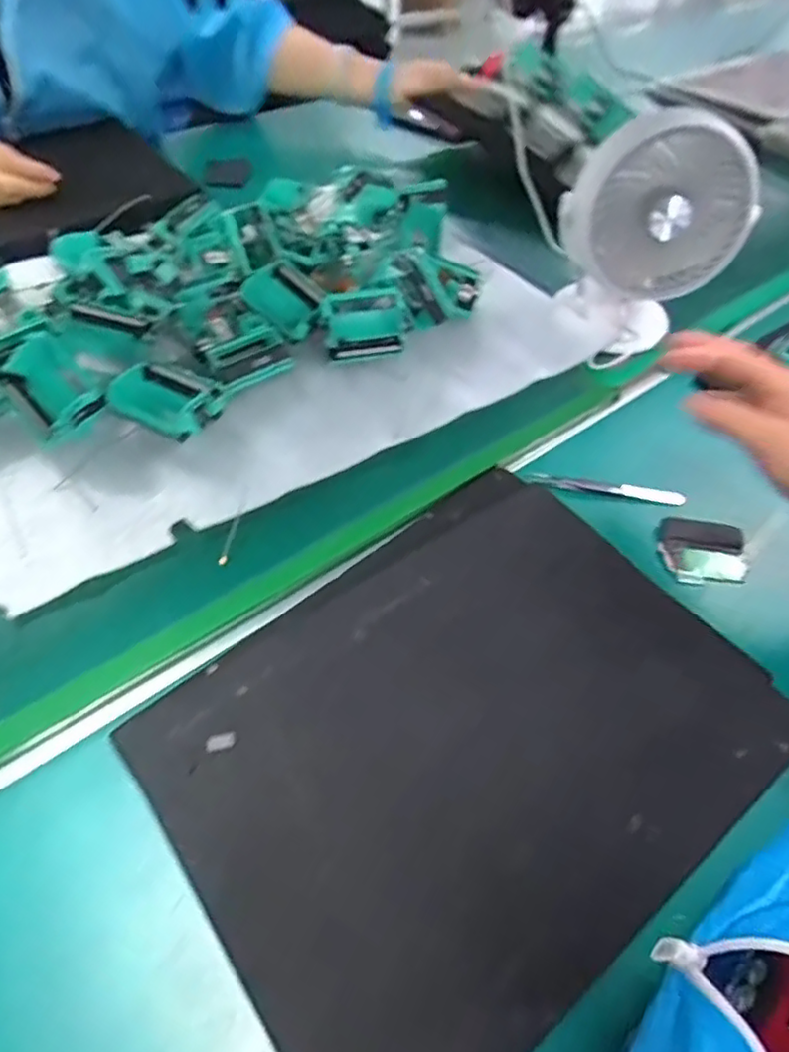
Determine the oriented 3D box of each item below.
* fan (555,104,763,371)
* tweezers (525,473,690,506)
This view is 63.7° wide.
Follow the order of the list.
[{"bbox_3d":[0.228,-0.256,0.584,0.150,0.211,0.117,24,53,14],"label":"fan"},{"bbox_3d":[0.176,-0.032,0.531,0.130,0.014,0.012,7,51,1],"label":"tweezers"}]

